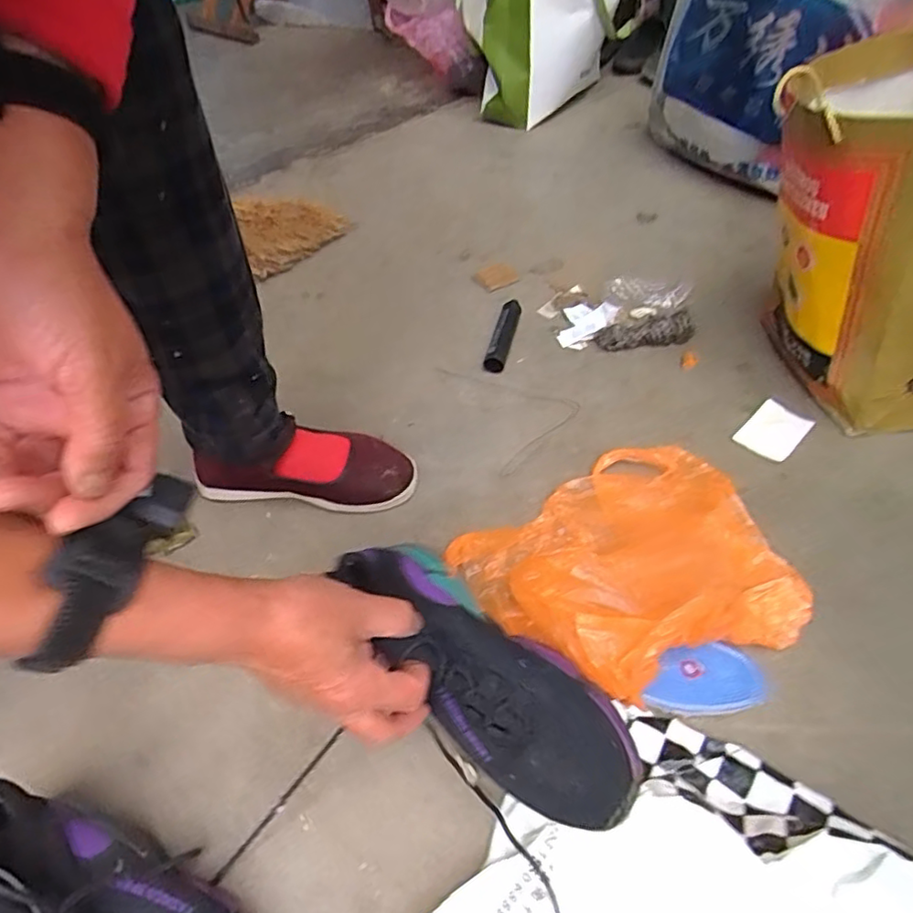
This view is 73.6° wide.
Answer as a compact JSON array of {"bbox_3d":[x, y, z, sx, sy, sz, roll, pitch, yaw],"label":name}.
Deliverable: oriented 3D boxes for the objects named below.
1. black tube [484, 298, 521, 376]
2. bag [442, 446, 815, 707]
[{"bbox_3d":[0.059,-0.154,0.780,0.024,0.022,0.127,9,50,14],"label":"black tube"},{"bbox_3d":[0.140,0.088,0.523,0.264,0.076,0.218,-19,49,-10],"label":"bag"}]

